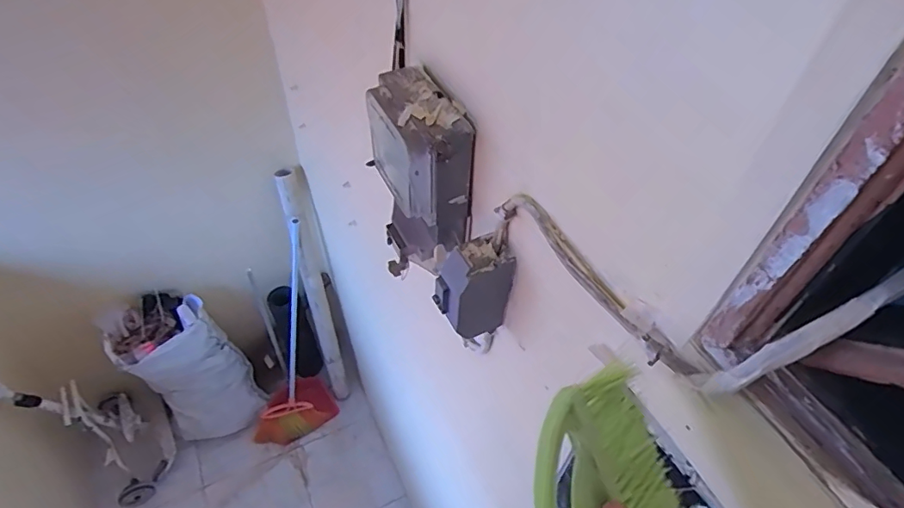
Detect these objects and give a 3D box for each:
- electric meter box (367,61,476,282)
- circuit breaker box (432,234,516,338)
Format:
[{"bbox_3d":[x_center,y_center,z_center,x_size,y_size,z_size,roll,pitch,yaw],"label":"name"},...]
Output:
[{"bbox_3d":[-0.041,-0.081,0.587,0.079,0.214,0.135,-20,52,-19],"label":"electric meter box"},{"bbox_3d":[0.021,0.039,0.546,0.072,0.116,0.045,-23,53,-21],"label":"circuit breaker box"}]

